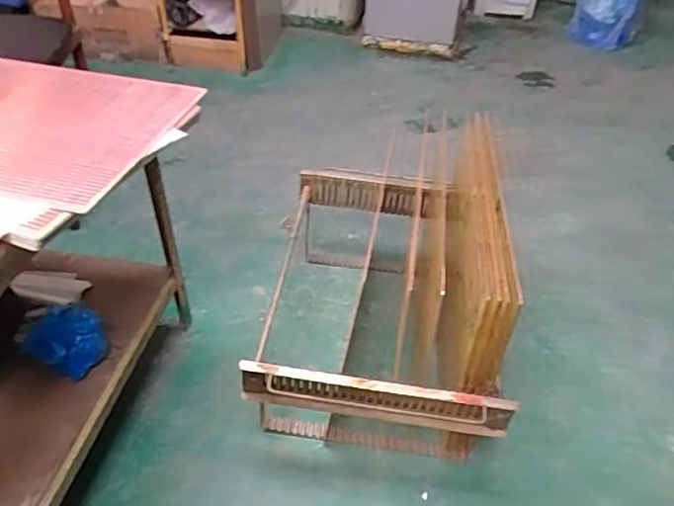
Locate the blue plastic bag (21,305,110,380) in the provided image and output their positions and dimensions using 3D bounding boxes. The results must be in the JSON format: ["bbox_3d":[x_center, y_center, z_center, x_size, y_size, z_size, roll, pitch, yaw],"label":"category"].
[{"bbox_3d":[-0.418,0.140,0.880,0.077,0.090,0.106,30,49,29],"label":"blue plastic bag"}]

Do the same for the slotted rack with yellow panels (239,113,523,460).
[{"bbox_3d":[0.089,0.027,1.054,0.405,0.357,0.571,6,42,5],"label":"slotted rack with yellow panels"}]

